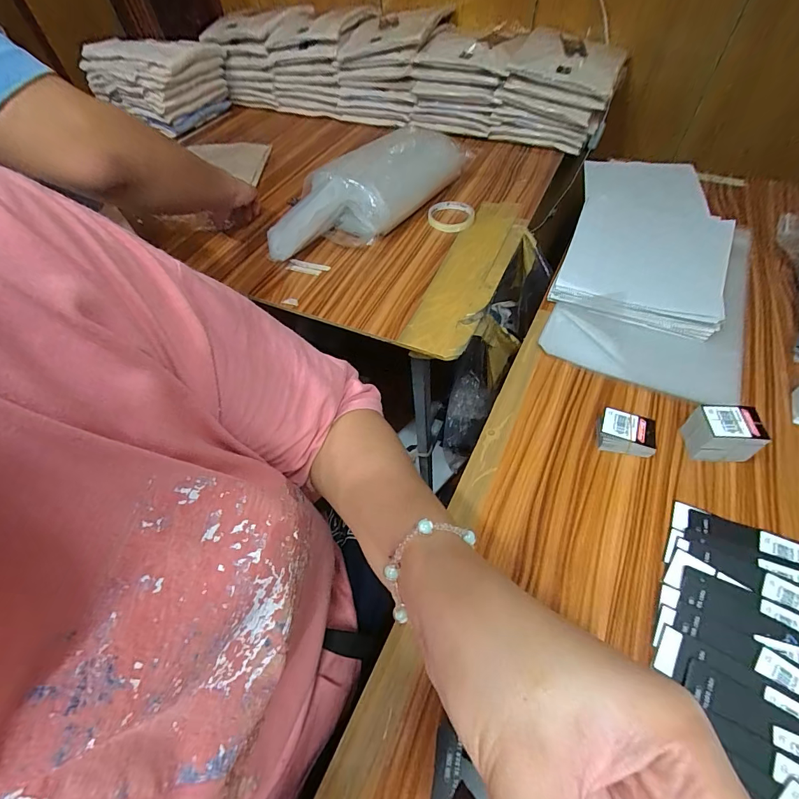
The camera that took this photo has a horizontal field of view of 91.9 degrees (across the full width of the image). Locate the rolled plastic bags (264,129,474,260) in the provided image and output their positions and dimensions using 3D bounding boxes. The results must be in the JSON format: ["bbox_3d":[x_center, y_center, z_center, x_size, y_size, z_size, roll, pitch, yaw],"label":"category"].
[{"bbox_3d":[-0.056,-0.370,0.687,0.147,0.109,0.400,31,61,24],"label":"rolled plastic bags"}]

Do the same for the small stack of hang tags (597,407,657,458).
[{"bbox_3d":[0.245,0.037,0.419,0.052,0.026,0.040,11,55,12],"label":"small stack of hang tags"}]

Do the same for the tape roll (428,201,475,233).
[{"bbox_3d":[0.094,-0.331,0.703,0.081,0.020,0.085,-2,53,3],"label":"tape roll"}]

